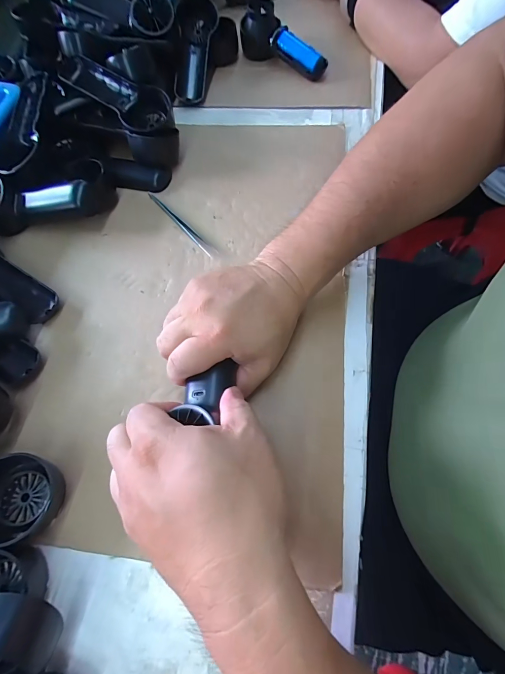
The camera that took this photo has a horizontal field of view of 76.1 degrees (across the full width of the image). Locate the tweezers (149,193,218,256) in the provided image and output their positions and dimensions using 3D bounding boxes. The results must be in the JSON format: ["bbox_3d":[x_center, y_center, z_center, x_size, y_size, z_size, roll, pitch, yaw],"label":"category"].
[{"bbox_3d":[-0.083,-0.133,0.371,0.010,0.010,0.122,-40,71,-15],"label":"tweezers"}]

